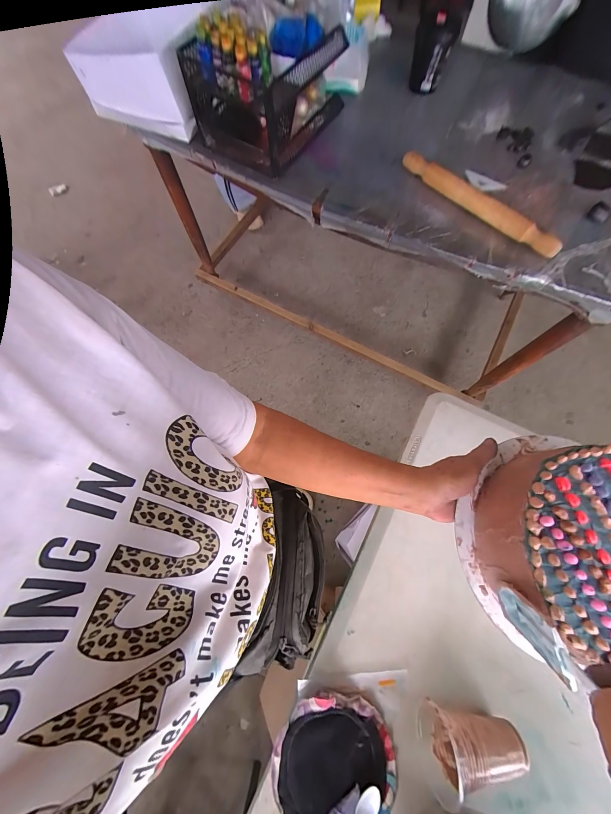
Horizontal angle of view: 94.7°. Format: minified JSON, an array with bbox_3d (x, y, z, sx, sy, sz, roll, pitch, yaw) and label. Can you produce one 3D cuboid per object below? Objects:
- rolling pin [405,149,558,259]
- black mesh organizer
[{"bbox_3d":[0.402,-0.491,0.669,0.034,0.042,0.439,-38,75,-15],"label":"rolling pin"},{"bbox_3d":[-0.095,-0.802,0.714,0.262,0.177,0.307,34,74,11],"label":"black mesh organizer"}]

